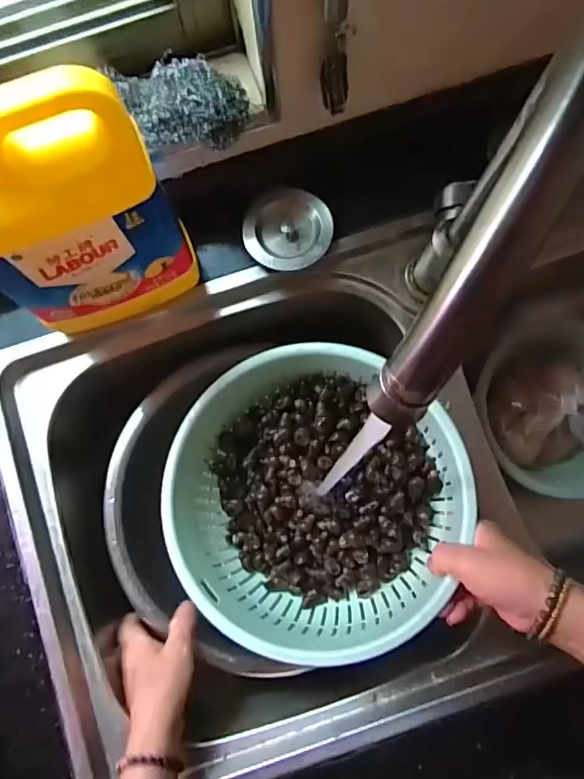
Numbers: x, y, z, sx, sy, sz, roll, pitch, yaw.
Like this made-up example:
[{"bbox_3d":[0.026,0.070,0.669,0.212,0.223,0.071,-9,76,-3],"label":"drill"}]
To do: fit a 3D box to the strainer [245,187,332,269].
[{"bbox_3d":[-0.004,-0.153,0.501,0.081,0.013,0.073,-1,81,2],"label":"strainer"}]

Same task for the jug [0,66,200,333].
[{"bbox_3d":[-0.160,-0.121,0.378,0.140,0.254,0.070,-16,81,-1],"label":"jug"}]

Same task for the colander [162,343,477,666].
[{"bbox_3d":[0.014,0.093,0.480,0.250,0.111,0.261,0,81,2],"label":"colander"}]

